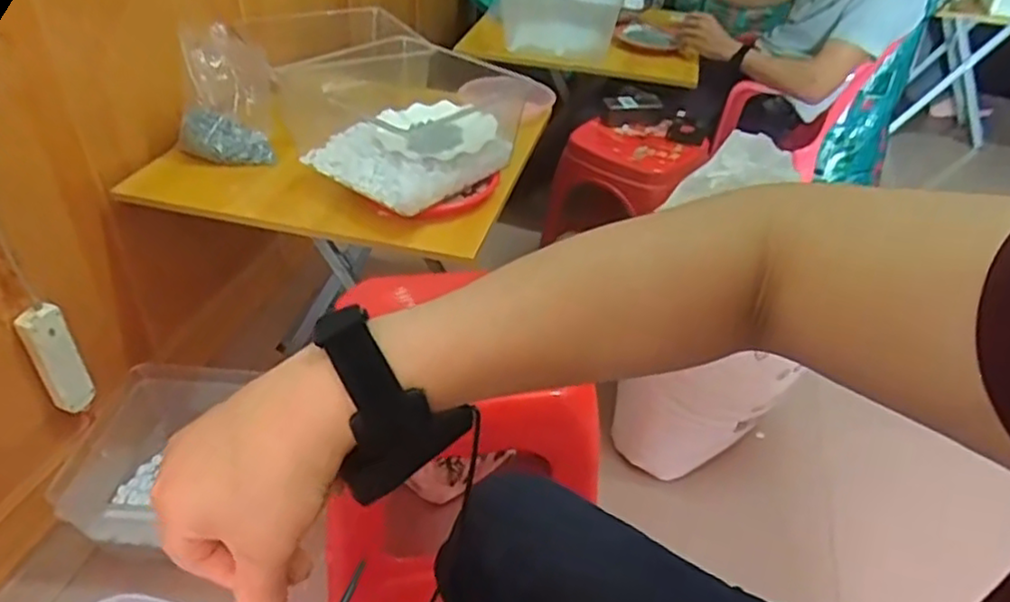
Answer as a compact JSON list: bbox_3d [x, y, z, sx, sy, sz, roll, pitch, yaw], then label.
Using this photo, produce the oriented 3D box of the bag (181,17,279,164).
[{"bbox_3d":[-0.460,-0.340,1.142,0.163,0.210,0.034,8,13,0],"label":"bag"}]

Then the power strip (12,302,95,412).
[{"bbox_3d":[-0.688,0.091,1.061,0.029,0.195,0.061,21,41,24],"label":"power strip"}]

